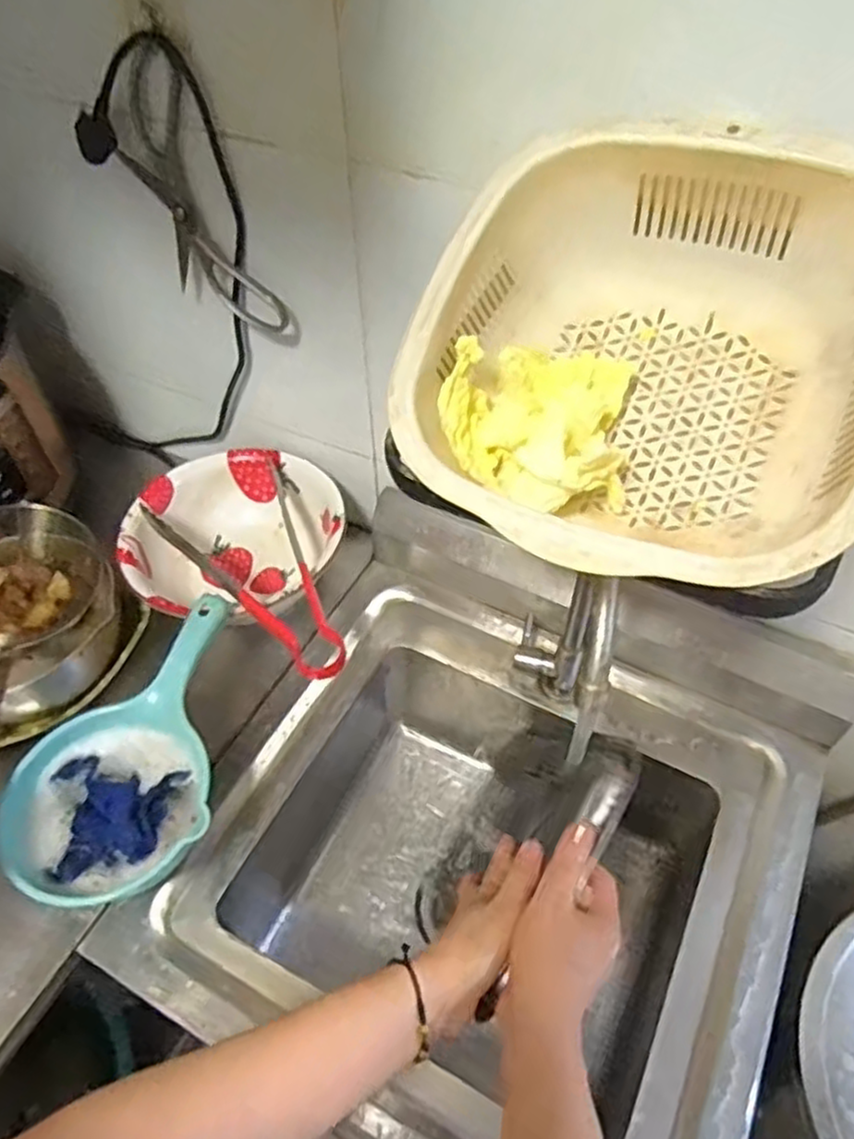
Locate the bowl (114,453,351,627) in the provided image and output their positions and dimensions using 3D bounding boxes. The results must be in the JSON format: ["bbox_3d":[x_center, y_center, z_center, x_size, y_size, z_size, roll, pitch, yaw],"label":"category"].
[{"bbox_3d":[-0.202,-0.023,0.800,0.220,0.101,0.220,-1,50,1],"label":"bowl"}]

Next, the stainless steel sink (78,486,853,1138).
[{"bbox_3d":[0.064,0.246,0.682,0.488,0.270,0.490,22,54,18],"label":"stainless steel sink"}]

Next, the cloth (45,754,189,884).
[{"bbox_3d":[-0.260,0.202,0.594,0.102,0.014,0.095,7,51,6],"label":"cloth"}]

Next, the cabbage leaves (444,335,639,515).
[{"bbox_3d":[0.070,-0.092,0.458,0.115,0.070,0.121,11,51,10],"label":"cabbage leaves"}]

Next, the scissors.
[{"bbox_3d":[-0.190,-0.312,0.626,0.144,0.215,0.020,21,54,17],"label":"scissors"}]

